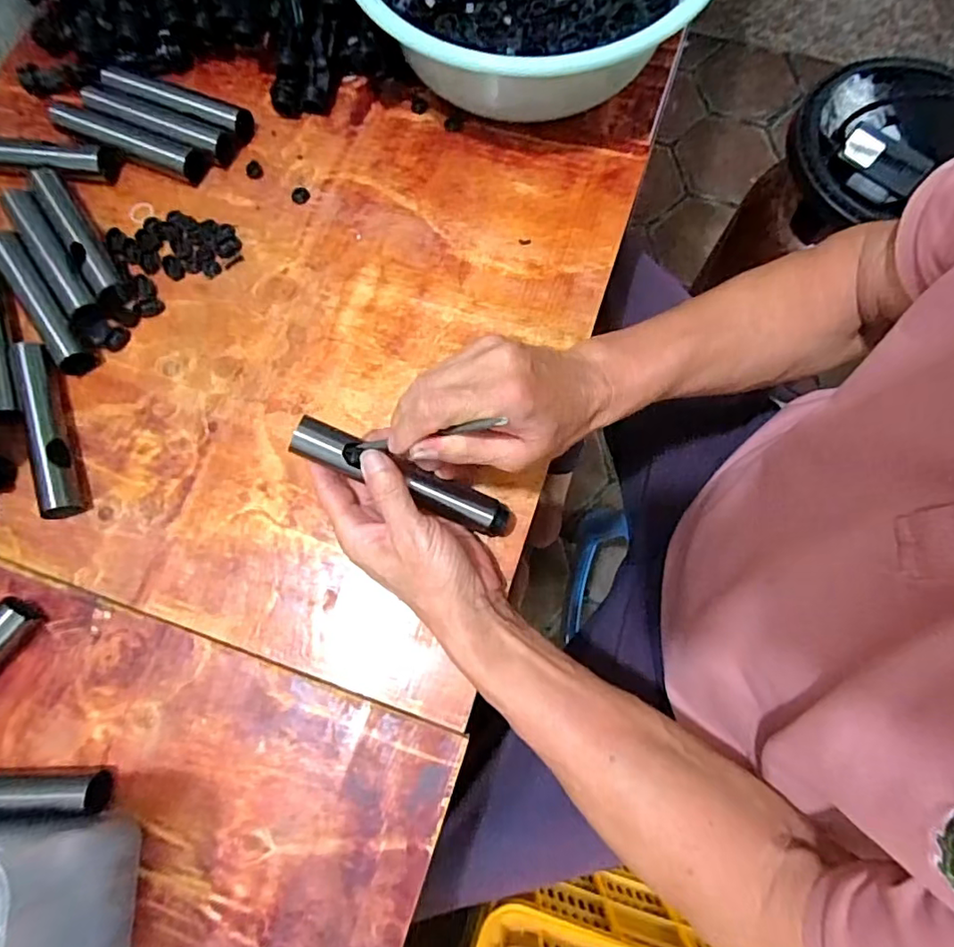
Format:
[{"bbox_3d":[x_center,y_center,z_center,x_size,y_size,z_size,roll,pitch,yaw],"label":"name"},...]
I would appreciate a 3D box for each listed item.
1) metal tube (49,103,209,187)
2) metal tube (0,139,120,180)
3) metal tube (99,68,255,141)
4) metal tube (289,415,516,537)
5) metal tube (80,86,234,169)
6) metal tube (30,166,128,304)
[{"bbox_3d":[-0.298,-0.281,0.478,0.141,0.023,0.019,21,77,6],"label":"metal tube"},{"bbox_3d":[-0.384,-0.275,0.483,0.143,0.023,0.022,8,76,3],"label":"metal tube"},{"bbox_3d":[-0.263,-0.324,0.492,0.138,0.023,0.021,22,77,6],"label":"metal tube"},{"bbox_3d":[-0.044,0.006,0.375,0.162,0.027,0.025,24,77,-14],"label":"metal tube"},{"bbox_3d":[-0.277,-0.300,0.485,0.138,0.023,0.023,22,77,6],"label":"metal tube"},{"bbox_3d":[-0.327,-0.194,0.461,0.025,0.022,0.142,-34,78,-7],"label":"metal tube"}]

